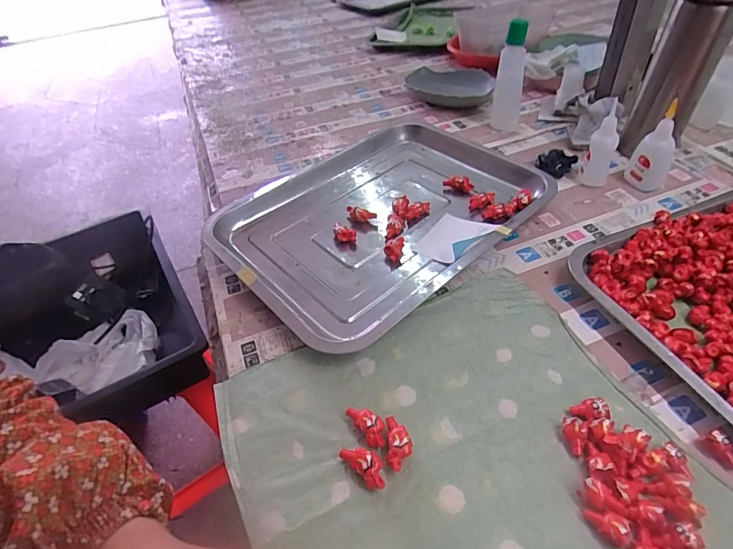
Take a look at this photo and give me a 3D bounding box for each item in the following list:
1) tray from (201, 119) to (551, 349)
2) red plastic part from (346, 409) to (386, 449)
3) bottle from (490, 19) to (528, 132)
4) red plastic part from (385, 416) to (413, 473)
[{"bbox_3d":[0.016,-0.069,0.503,0.340,0.028,0.260,-34,51,-25],"label":"tray"},{"bbox_3d":[0.002,0.112,0.326,0.018,0.013,0.037,-29,49,-21],"label":"red plastic part"},{"bbox_3d":[0.199,-0.272,0.602,0.039,0.144,0.035,7,47,14],"label":"bottle"},{"bbox_3d":[0.023,0.123,0.314,0.018,0.014,0.037,-2,45,5],"label":"red plastic part"}]

